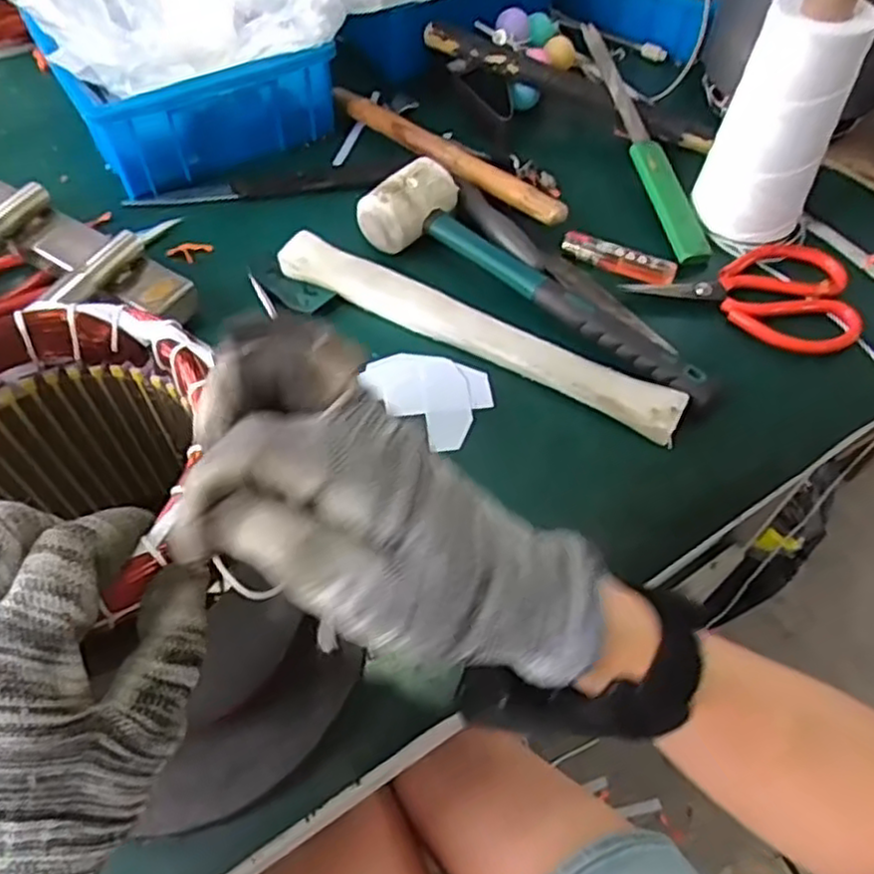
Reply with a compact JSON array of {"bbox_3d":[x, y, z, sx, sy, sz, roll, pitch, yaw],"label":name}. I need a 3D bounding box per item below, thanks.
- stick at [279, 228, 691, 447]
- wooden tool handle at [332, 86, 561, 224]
[{"bbox_3d":[0.023,-0.072,0.494,0.295,0.026,0.028,25,59,15],"label":"stick"},{"bbox_3d":[0.007,-0.230,0.589,0.232,0.018,0.028,36,62,21],"label":"wooden tool handle"}]

